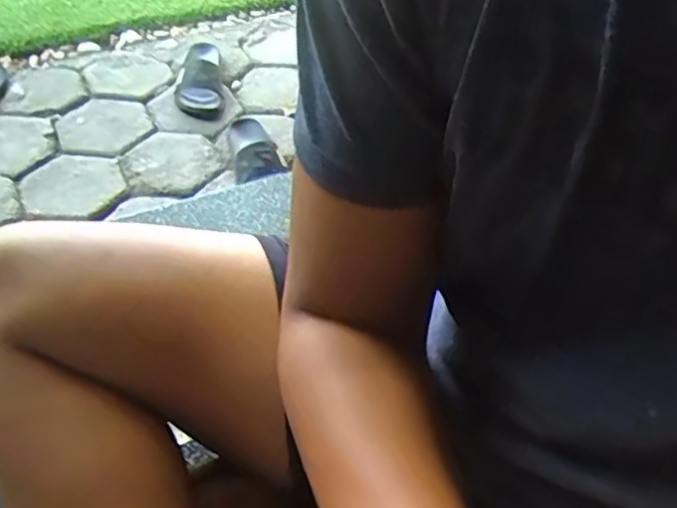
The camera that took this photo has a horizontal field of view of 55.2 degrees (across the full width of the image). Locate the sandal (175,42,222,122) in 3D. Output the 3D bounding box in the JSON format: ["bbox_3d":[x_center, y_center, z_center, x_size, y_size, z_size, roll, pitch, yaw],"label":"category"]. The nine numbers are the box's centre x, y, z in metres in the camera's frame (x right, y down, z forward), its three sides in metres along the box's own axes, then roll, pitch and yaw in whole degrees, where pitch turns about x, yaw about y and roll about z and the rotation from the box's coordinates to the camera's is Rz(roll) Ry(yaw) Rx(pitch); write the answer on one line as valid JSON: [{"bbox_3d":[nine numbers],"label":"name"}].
[{"bbox_3d":[-0.331,-0.422,1.547,0.097,0.051,0.315,-4,47,-6],"label":"sandal"}]

